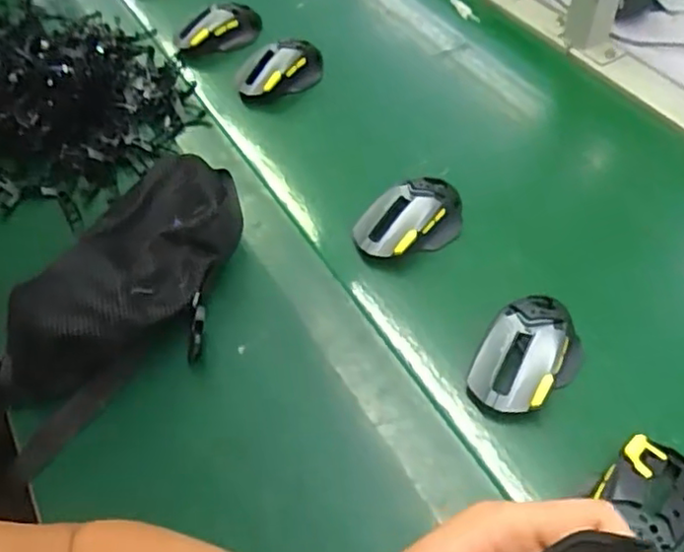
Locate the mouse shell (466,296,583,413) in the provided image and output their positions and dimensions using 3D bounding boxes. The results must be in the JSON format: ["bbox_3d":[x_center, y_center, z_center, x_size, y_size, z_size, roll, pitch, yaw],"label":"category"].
[{"bbox_3d":[0.152,0.065,0.529,0.068,0.039,0.107,30,60,24],"label":"mouse shell"}]

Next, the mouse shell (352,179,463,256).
[{"bbox_3d":[0.067,-0.055,0.624,0.113,0.037,0.062,-27,56,-16],"label":"mouse shell"}]

